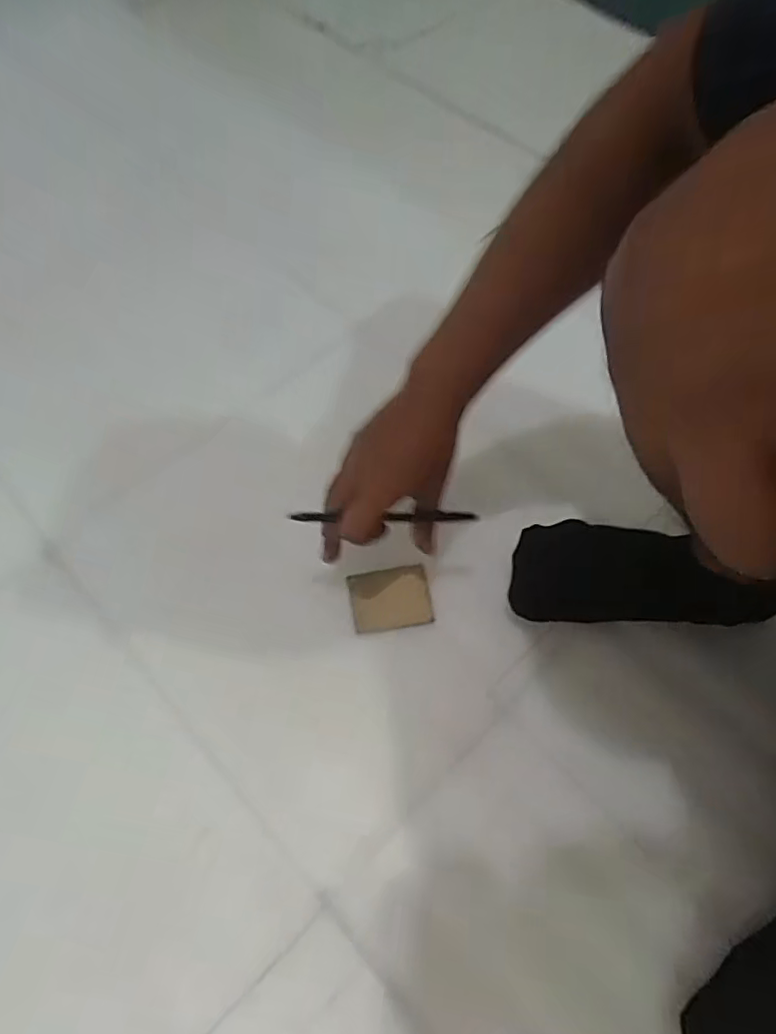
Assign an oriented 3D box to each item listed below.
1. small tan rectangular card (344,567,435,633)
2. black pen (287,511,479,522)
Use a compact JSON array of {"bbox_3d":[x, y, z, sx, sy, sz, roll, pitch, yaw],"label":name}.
[{"bbox_3d":[0.002,0.071,0.528,0.070,0.006,0.055,-7,64,-3],"label":"small tan rectangular card"},{"bbox_3d":[-0.003,0.000,0.473,0.152,0.010,0.007,0,64,-5],"label":"black pen"}]

